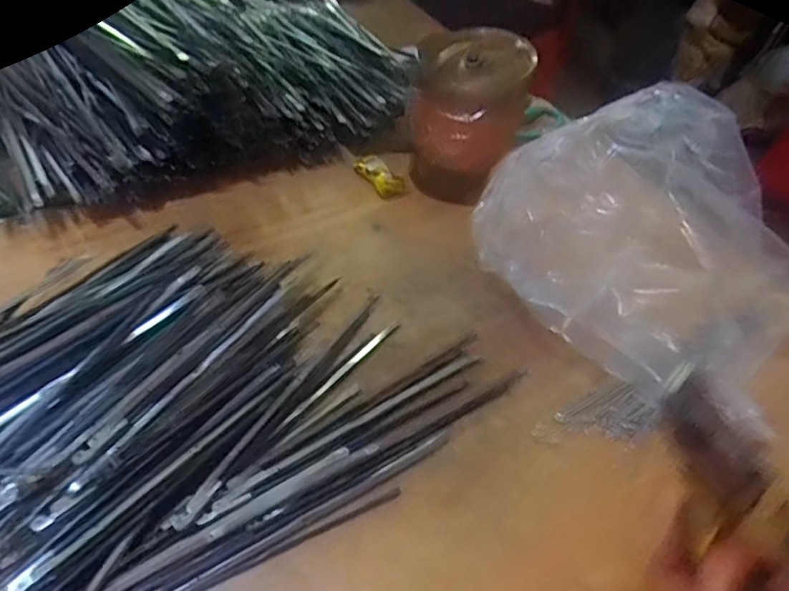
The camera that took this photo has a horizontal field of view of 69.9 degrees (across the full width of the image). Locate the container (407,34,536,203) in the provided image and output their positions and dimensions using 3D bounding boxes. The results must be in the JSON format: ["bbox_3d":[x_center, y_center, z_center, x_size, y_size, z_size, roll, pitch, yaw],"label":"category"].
[{"bbox_3d":[0.055,-0.133,0.433,0.075,0.113,0.075,5,49,-6],"label":"container"}]

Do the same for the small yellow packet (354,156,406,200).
[{"bbox_3d":[-0.012,-0.099,0.459,0.024,0.008,0.053,-24,57,-27],"label":"small yellow packet"}]

